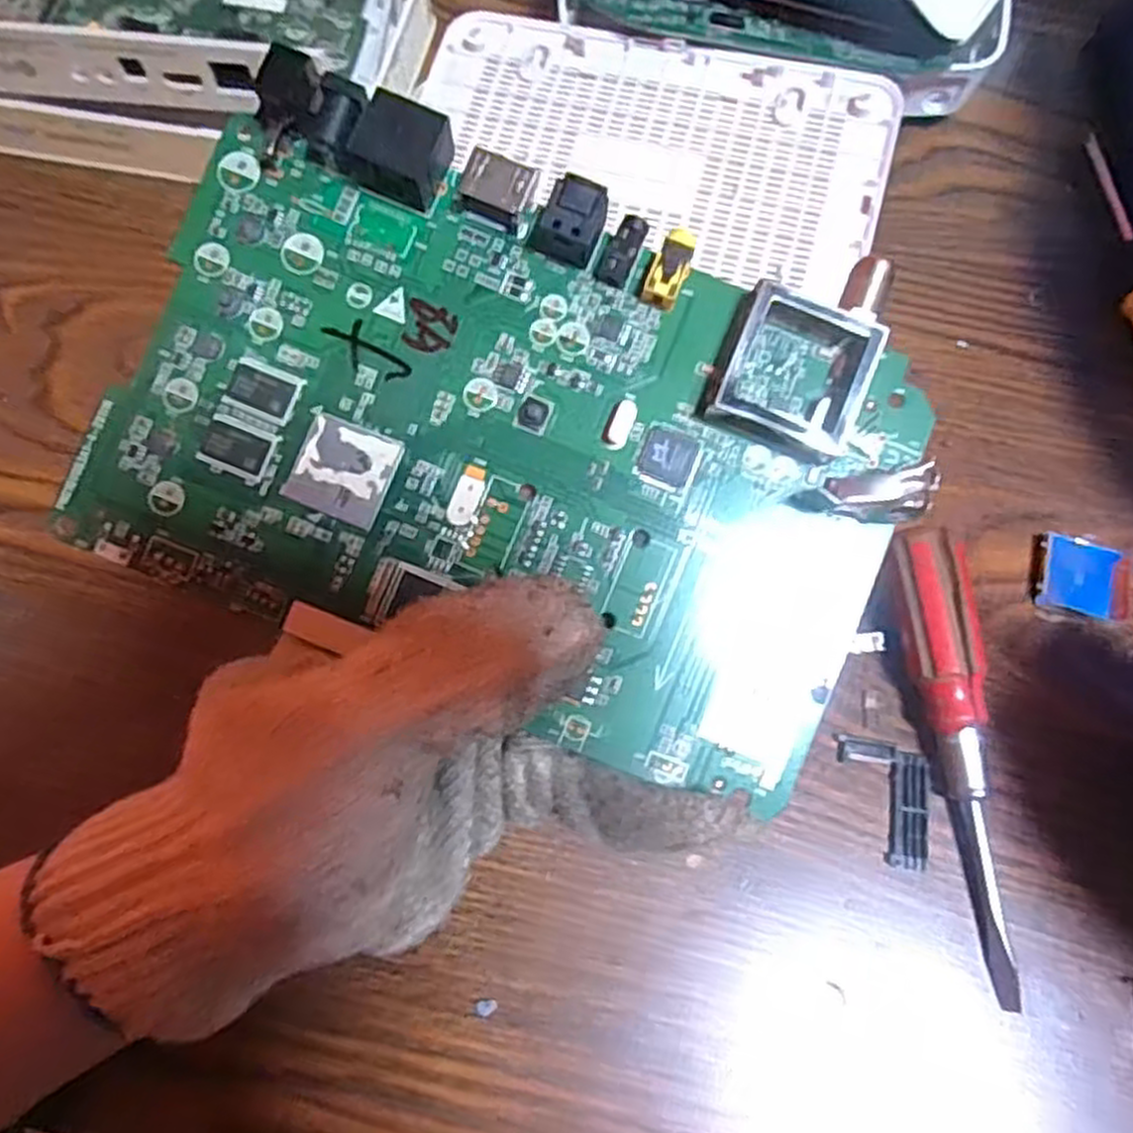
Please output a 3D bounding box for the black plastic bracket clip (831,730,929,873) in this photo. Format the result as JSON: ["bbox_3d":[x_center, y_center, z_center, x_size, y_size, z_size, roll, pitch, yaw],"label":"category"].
[{"bbox_3d":[0.099,0.073,0.249,0.028,0.004,0.038,7,70,2],"label":"black plastic bracket clip"}]

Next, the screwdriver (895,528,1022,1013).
[{"bbox_3d":[0.125,0.056,0.243,0.023,0.025,0.136,-8,70,-4],"label":"screwdriver"}]

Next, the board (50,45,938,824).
[{"bbox_3d":[-0.010,-0.026,0.164,0.159,0.012,0.105,22,87,-2],"label":"board"}]

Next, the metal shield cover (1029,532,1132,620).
[{"bbox_3d":[0.177,0.003,0.273,0.033,0.006,0.027,12,70,4],"label":"metal shield cover"}]

